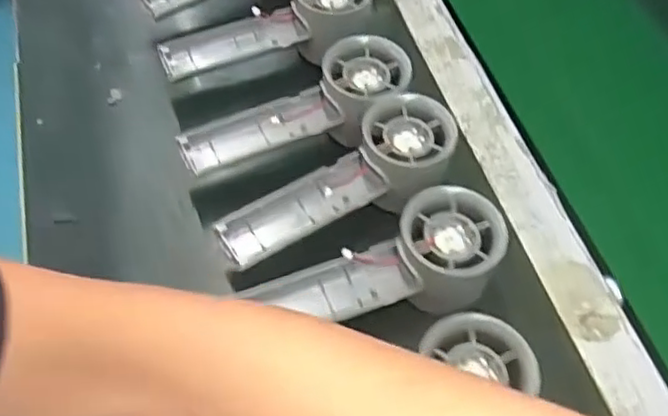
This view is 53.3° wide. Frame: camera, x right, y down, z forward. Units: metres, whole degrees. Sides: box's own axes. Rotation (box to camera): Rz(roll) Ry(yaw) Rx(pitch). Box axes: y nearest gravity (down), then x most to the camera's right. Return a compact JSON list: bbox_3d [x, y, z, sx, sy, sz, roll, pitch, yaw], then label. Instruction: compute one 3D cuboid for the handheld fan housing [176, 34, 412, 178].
[{"bbox_3d":[-0.025,-0.065,0.446,0.160,0.038,0.060,-25,60,-1],"label":"handheld fan housing"}]

